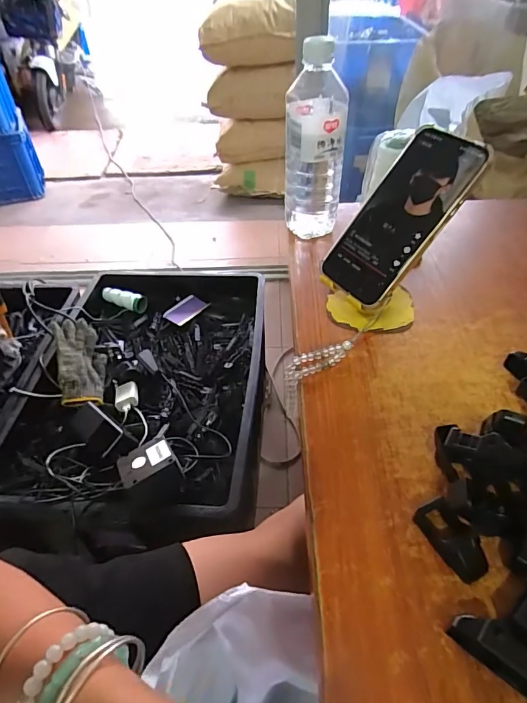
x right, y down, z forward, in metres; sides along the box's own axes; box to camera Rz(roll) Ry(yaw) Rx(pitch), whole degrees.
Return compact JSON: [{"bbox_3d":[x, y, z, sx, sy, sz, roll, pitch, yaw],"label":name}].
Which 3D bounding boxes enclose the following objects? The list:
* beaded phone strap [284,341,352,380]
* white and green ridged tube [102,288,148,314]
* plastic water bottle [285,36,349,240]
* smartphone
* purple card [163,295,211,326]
[{"bbox_3d":[0.052,0.007,0.405,0.069,0.011,0.023,-18,47,-15],"label":"beaded phone strap"},{"bbox_3d":[-0.326,-0.124,1.013,0.107,0.030,0.039,19,49,20],"label":"white and green ridged tube"},{"bbox_3d":[0.060,-0.232,0.512,0.069,0.215,0.055,4,45,7],"label":"plastic water bottle"},{"bbox_3d":[0.128,-0.126,0.405,0.165,0.009,0.078,-54,52,12],"label":"smartphone"},{"bbox_3d":[-0.181,-0.095,0.997,0.064,0.006,0.091,31,59,26],"label":"purple card"}]

